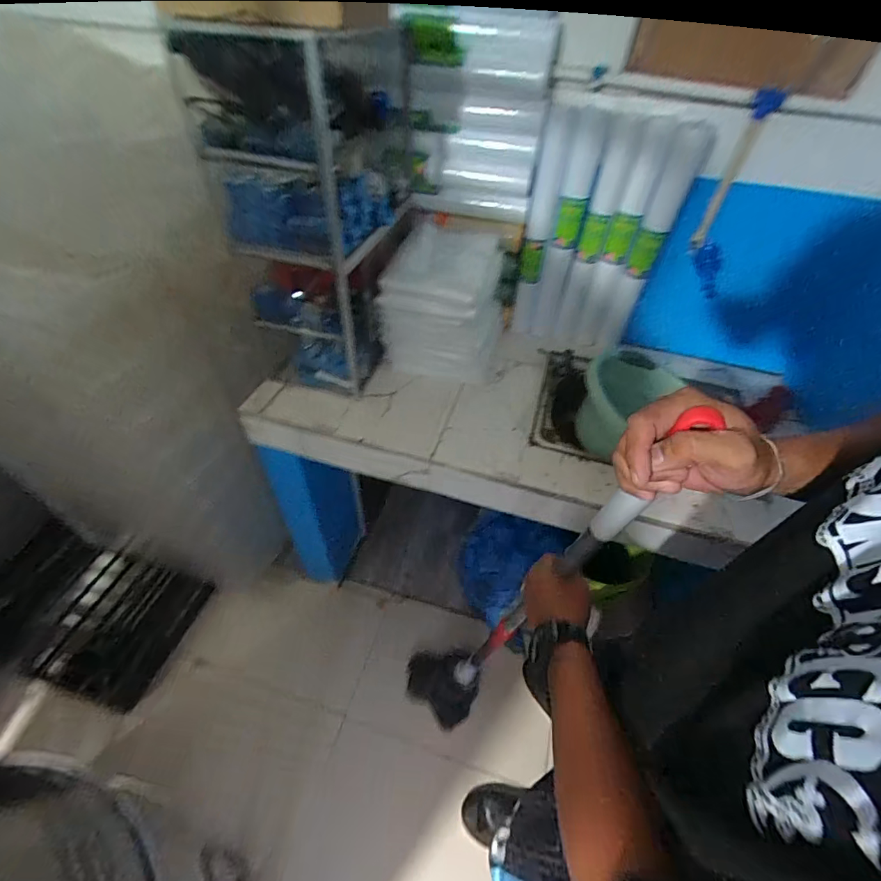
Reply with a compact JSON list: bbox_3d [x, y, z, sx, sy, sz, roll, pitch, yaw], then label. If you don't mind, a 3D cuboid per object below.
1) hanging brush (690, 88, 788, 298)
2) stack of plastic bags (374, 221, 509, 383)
[{"bbox_3d":[0.568,-0.473,0.853,0.080,0.368,0.040,0,45,9],"label":"hanging brush"},{"bbox_3d":[0.010,-0.310,0.980,0.266,0.258,0.227,8,47,3],"label":"stack of plastic bags"}]

